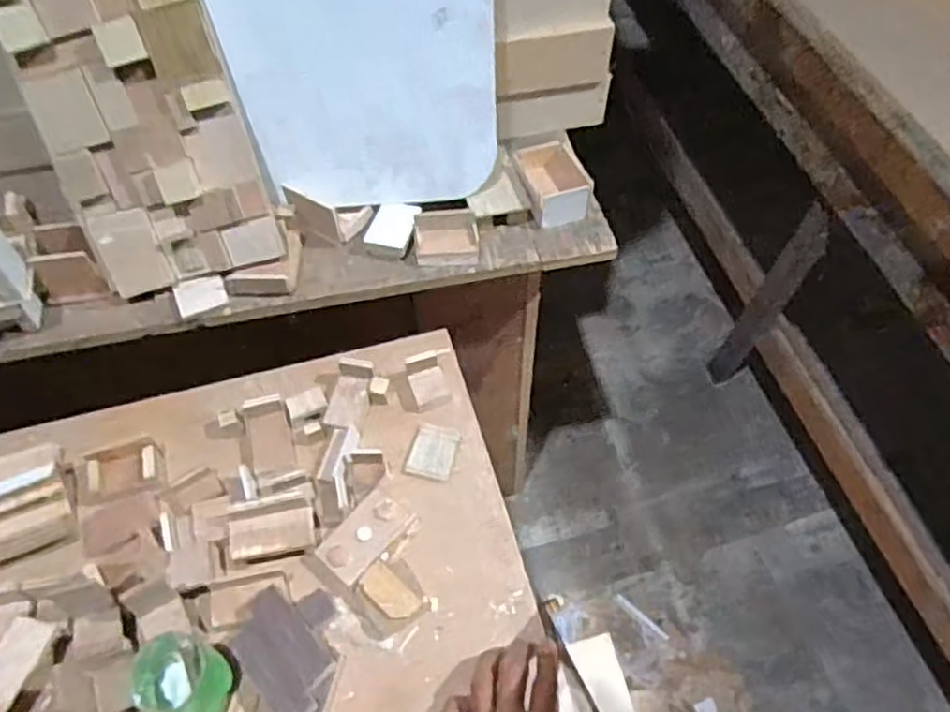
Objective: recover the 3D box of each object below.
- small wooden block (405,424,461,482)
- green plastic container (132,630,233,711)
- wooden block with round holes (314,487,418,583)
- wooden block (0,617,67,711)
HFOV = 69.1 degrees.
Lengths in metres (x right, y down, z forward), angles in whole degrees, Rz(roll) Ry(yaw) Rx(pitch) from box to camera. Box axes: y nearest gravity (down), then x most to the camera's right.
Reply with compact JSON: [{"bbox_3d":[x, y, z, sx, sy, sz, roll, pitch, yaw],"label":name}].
[{"bbox_3d":[-0.040,0.093,0.669,0.045,0.005,0.051,13,58,7],"label":"small wooden block"},{"bbox_3d":[-0.223,0.244,0.522,0.057,0.065,0.056,0,57,0],"label":"green plastic container"},{"bbox_3d":[-0.097,0.160,0.617,0.048,0.024,0.082,37,64,21],"label":"wooden block with round holes"},{"bbox_3d":[-0.361,0.245,0.544,0.041,0.034,0.069,11,58,6],"label":"wooden block"}]

